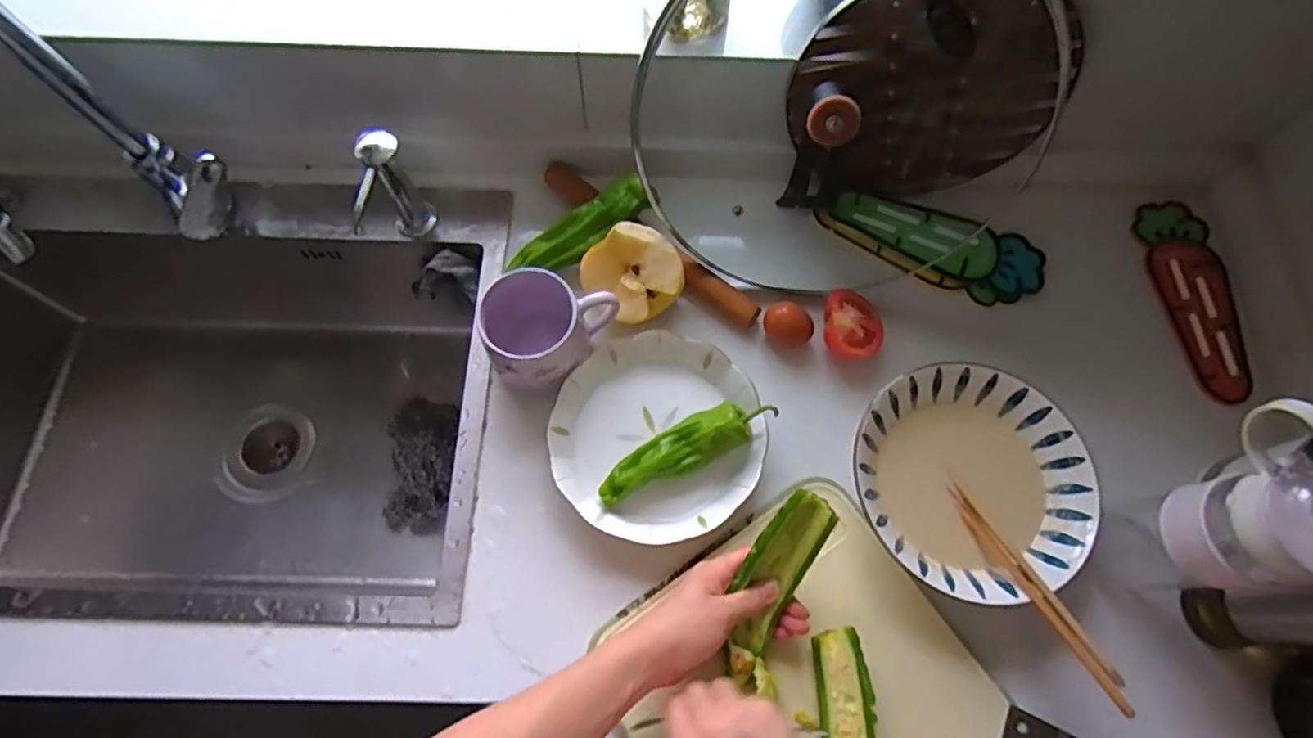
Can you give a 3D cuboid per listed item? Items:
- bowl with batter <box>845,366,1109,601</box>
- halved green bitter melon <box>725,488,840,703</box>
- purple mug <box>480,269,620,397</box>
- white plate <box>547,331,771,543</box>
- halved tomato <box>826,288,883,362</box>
[{"bbox_3d":[0.268,0.099,0.556,0.195,0.055,0.192,0,68,-1],"label":"bowl with batter"},{"bbox_3d":[0.092,0.171,0.502,0.052,0.024,0.160,19,94,7],"label":"halved green bitter melon"},{"bbox_3d":[-0.106,-0.038,0.587,0.094,0.076,0.111,33,72,12],"label":"purple mug"},{"bbox_3d":[0.001,0.061,0.578,0.185,0.028,0.184,0,68,-1],"label":"white plate"},{"bbox_3d":[0.190,-0.040,0.619,0.057,0.034,0.071,10,69,3],"label":"halved tomato"}]

